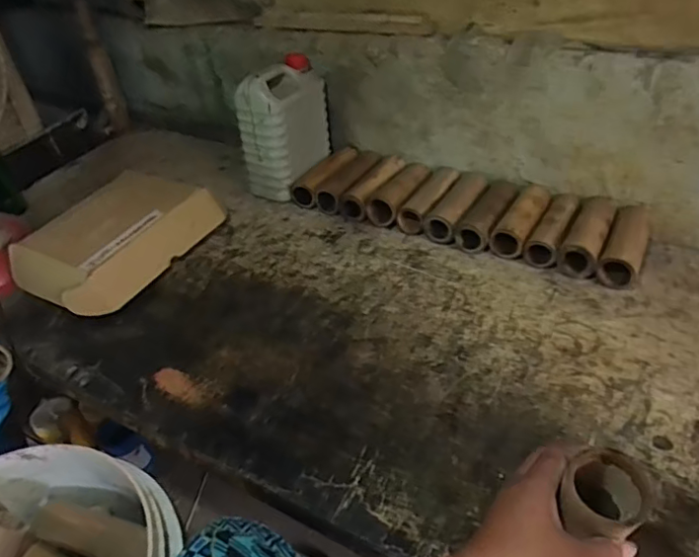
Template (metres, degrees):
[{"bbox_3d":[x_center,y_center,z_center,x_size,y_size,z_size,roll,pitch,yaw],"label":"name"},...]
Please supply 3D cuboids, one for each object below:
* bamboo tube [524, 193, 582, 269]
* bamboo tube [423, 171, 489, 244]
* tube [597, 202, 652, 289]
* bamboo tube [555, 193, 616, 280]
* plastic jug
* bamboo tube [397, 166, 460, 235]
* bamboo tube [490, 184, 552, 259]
[{"bbox_3d":[0.341,-0.084,0.925,0.049,0.047,0.179,17,44,27],"label":"bamboo tube"},{"bbox_3d":[0.196,-0.128,0.998,0.059,0.046,0.199,16,43,26],"label":"bamboo tube"},{"bbox_3d":[0.437,-0.055,0.880,0.056,0.048,0.184,16,43,26],"label":"tube"},{"bbox_3d":[0.384,-0.072,0.896,0.055,0.043,0.183,16,43,26],"label":"bamboo tube"},{"bbox_3d":[-0.120,-0.282,1.071,0.101,0.230,0.165,13,42,24],"label":"plastic jug"},{"bbox_3d":[0.152,-0.148,1.027,0.057,0.049,0.189,16,43,27],"label":"bamboo tube"},{"bbox_3d":[0.297,-0.102,0.945,0.056,0.053,0.181,18,44,29],"label":"bamboo tube"}]

